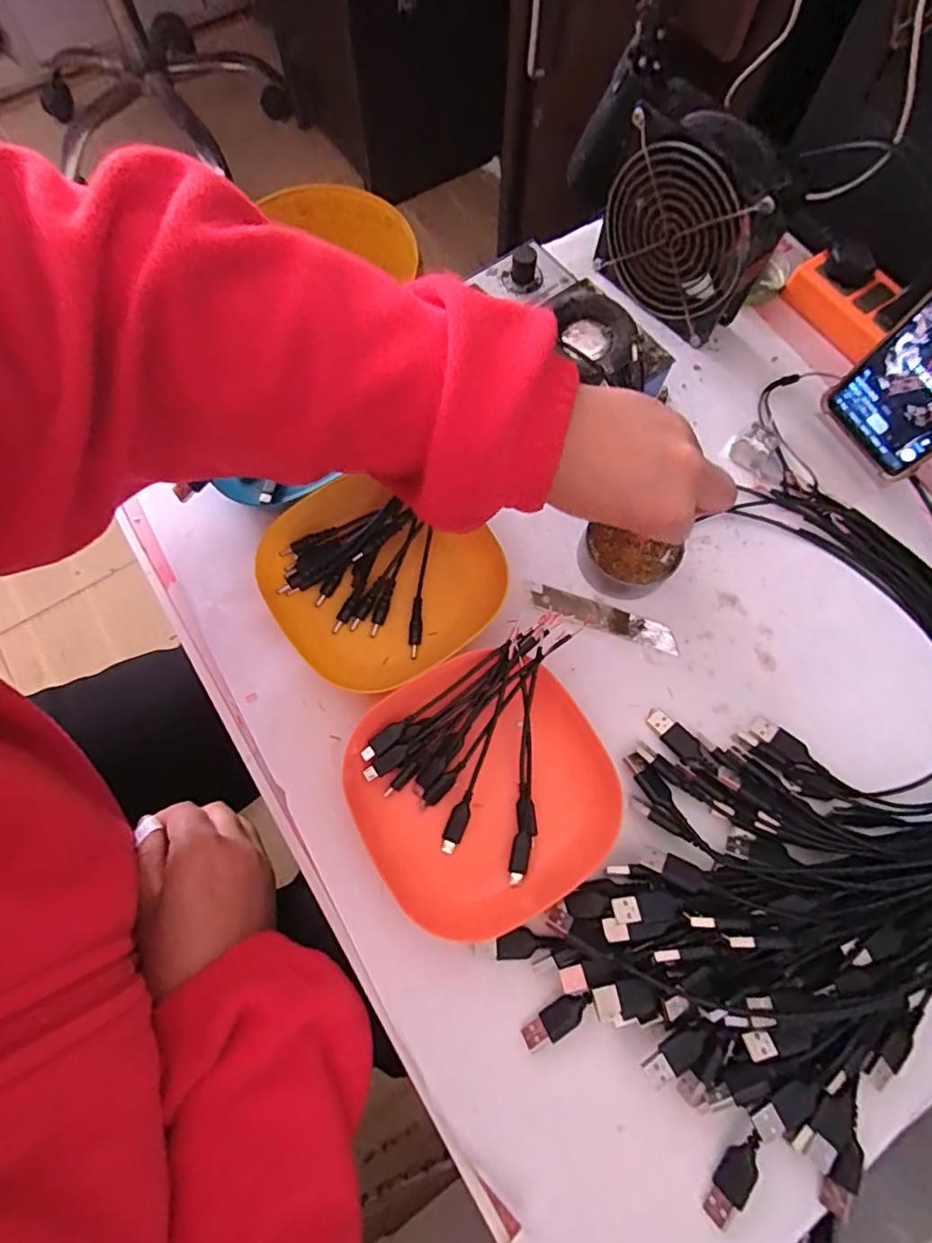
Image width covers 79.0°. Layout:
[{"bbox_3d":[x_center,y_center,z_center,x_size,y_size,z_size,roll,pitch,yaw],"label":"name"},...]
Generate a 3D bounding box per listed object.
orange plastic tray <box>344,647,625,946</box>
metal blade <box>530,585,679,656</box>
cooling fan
[{"bbox_3d":[0.008,0.095,0.324,0.141,0.031,0.136,-28,75,-8],"label":"orange plastic tray"},{"bbox_3d":[0.092,-0.002,0.376,0.100,0.004,0.018,18,74,6],"label":"metal blade"},{"bbox_3d":[0.157,-0.284,0.404,0.045,0.113,0.120,-43,77,-12],"label":"cooling fan"}]

